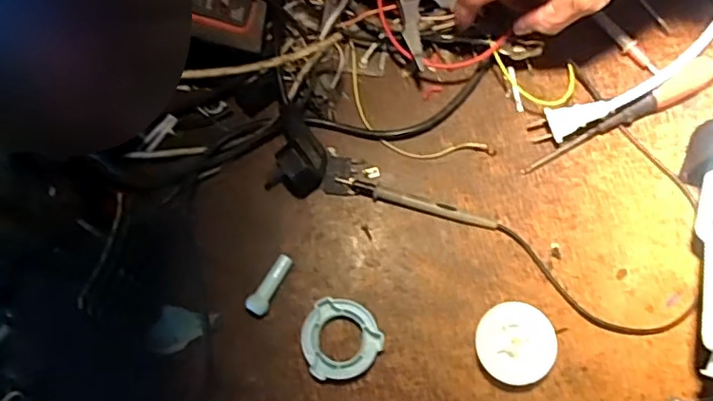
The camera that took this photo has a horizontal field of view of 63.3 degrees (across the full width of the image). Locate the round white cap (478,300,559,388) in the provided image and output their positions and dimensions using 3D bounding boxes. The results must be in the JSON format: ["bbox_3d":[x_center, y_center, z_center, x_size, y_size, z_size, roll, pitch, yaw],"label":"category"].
[{"bbox_3d":[0.110,0.099,0.404,0.052,0.020,0.053,-8,76,-2],"label":"round white cap"}]

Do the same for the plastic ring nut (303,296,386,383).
[{"bbox_3d":[-0.010,0.097,0.409,0.056,0.012,0.054,-7,76,-2],"label":"plastic ring nut"}]

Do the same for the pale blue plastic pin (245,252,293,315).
[{"bbox_3d":[-0.063,0.061,0.420,0.015,0.012,0.047,29,78,7],"label":"pale blue plastic pin"}]

